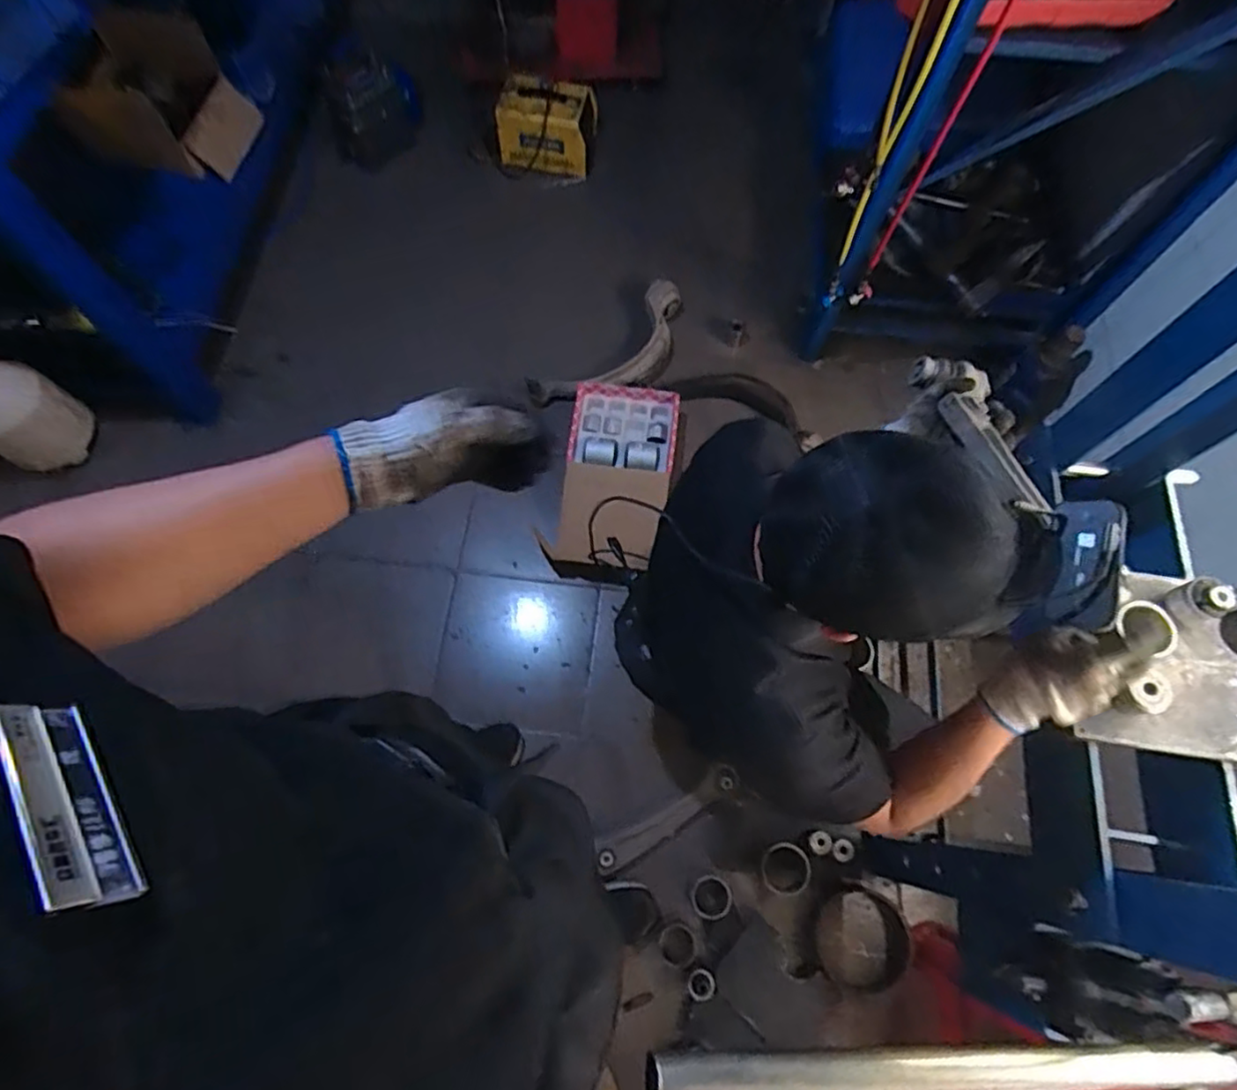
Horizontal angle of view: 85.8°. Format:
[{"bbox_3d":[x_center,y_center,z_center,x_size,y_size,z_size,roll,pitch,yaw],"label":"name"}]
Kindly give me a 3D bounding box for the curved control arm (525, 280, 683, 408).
[{"bbox_3d":[-0.003,-0.461,1.587,0.193,0.075,0.438,43,74,14],"label":"curved control arm"}]

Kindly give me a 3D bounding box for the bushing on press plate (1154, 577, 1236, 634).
[{"bbox_3d":[0.624,0.064,0.715,0.045,0.048,0.048,0,70,-1],"label":"bushing on press plate"}]

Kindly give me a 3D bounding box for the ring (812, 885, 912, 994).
[{"bbox_3d":[0.435,0.700,1.188,0.169,0.043,0.165,0,70,-1],"label":"ring"}]

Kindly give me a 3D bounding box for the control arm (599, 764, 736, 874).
[{"bbox_3d":[0.092,0.515,1.254,0.305,0.037,0.064,-28,72,-11],"label":"control arm"}]

